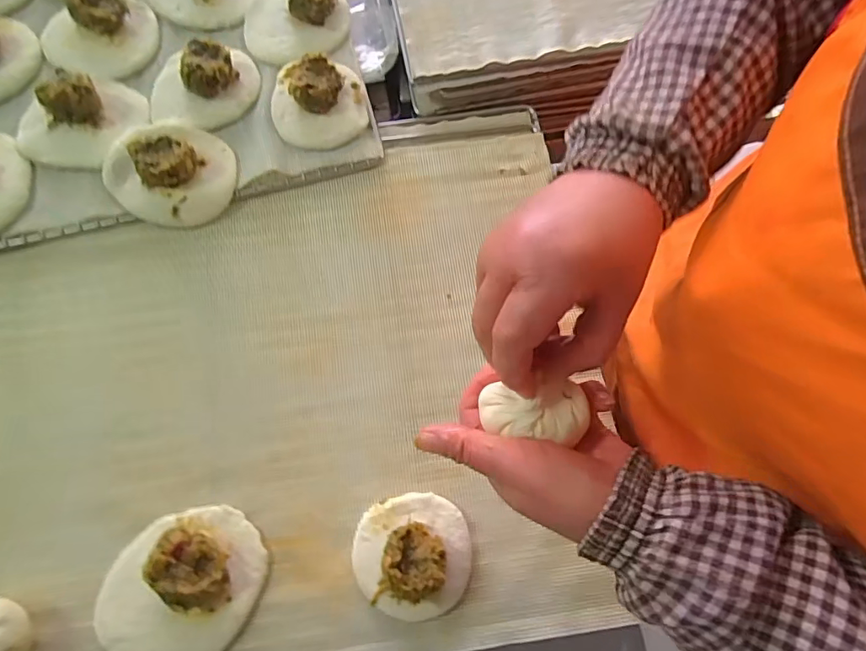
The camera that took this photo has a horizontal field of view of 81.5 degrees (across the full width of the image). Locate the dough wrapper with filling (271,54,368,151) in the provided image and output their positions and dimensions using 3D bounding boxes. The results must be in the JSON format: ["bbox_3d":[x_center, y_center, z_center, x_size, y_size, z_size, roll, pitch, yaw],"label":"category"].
[{"bbox_3d":[-0.099,-0.194,0.424,0.079,0.032,0.082,-5,74,-2],"label":"dough wrapper with filling"}]

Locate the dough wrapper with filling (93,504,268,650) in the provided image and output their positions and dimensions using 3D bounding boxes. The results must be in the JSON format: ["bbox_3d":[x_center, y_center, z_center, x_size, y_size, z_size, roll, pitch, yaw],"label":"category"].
[{"bbox_3d":[-0.167,0.174,0.329,0.091,0.029,0.106,42,78,10],"label":"dough wrapper with filling"}]

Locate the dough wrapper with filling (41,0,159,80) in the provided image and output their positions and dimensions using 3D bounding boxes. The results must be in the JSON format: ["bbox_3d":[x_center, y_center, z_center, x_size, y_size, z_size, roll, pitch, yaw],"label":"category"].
[{"bbox_3d":[-0.294,-0.260,0.438,0.093,0.027,0.083,-40,79,-11],"label":"dough wrapper with filling"}]

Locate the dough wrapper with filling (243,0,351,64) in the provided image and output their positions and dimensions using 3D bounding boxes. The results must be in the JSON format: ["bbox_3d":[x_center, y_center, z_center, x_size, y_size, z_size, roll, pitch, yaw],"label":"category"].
[{"bbox_3d":[-0.126,-0.283,0.451,0.095,0.030,0.083,-18,75,-6],"label":"dough wrapper with filling"}]

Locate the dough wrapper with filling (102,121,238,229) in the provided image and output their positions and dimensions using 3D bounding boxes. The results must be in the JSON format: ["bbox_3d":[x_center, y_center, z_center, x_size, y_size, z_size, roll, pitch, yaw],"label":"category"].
[{"bbox_3d":[-0.214,-0.127,0.405,0.095,0.030,0.087,0,74,-1],"label":"dough wrapper with filling"}]

